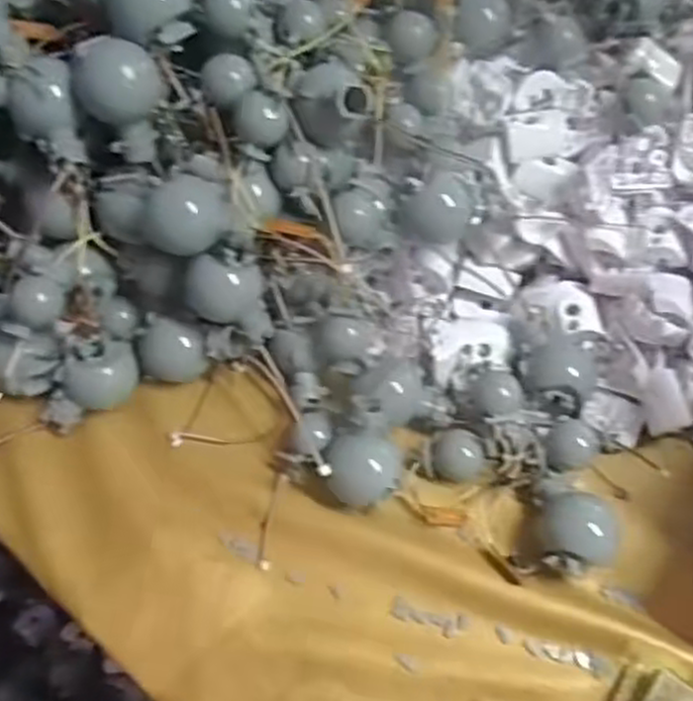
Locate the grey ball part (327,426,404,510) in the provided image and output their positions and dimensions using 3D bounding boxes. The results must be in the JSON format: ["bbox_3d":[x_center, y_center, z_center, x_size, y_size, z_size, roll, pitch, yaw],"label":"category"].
[{"bbox_3d":[0.009,0.057,0.371,0.034,0.030,0.032,-1,66,1],"label":"grey ball part"}]

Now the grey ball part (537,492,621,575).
[{"bbox_3d":[0.106,0.086,0.365,0.037,0.029,0.033,-25,68,-10],"label":"grey ball part"}]

